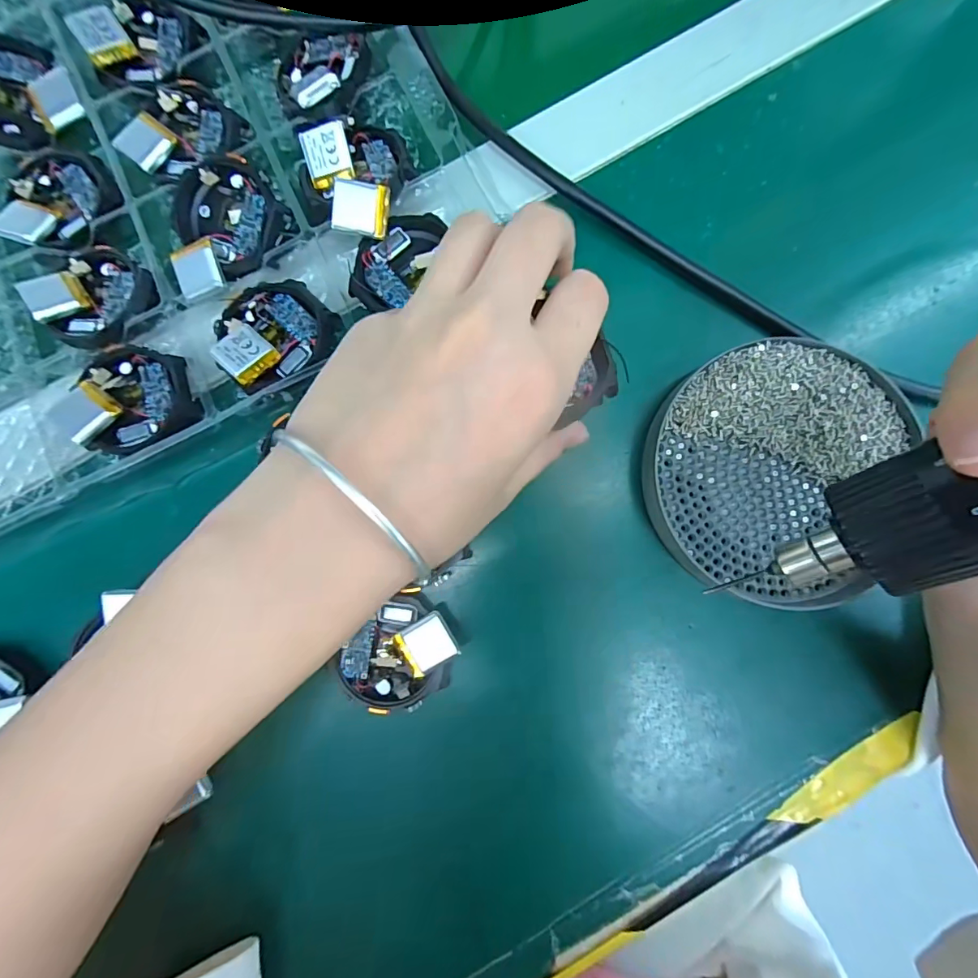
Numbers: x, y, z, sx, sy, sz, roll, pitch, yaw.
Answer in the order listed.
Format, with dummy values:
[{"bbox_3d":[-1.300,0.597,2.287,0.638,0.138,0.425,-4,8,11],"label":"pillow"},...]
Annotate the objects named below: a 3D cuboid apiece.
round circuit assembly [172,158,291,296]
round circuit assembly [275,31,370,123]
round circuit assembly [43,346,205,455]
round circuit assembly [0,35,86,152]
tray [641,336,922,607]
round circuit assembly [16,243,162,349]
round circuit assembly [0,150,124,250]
[{"bbox_3d":[-0.126,-0.122,0.209,0.057,0.014,0.049,-38,86,-3],"label":"round circuit assembly"},{"bbox_3d":[-0.079,-0.198,0.214,0.047,0.015,0.044,0,85,1],"label":"round circuit assembly"},{"bbox_3d":[-0.160,-0.039,0.203,0.053,0.018,0.045,-24,85,-2],"label":"round circuit assembly"},{"bbox_3d":[-0.233,-0.192,0.219,0.052,0.014,0.053,0,85,1],"label":"round circuit assembly"},{"bbox_3d":[0.120,-0.011,0.198,0.098,0.015,0.110,26,86,3],"label":"tray"},{"bbox_3d":[-0.184,-0.089,0.210,0.054,0.013,0.046,29,86,3],"label":"round circuit assembly"},{"bbox_3d":[-0.207,-0.139,0.220,0.049,0.015,0.049,0,85,1],"label":"round circuit assembly"}]

